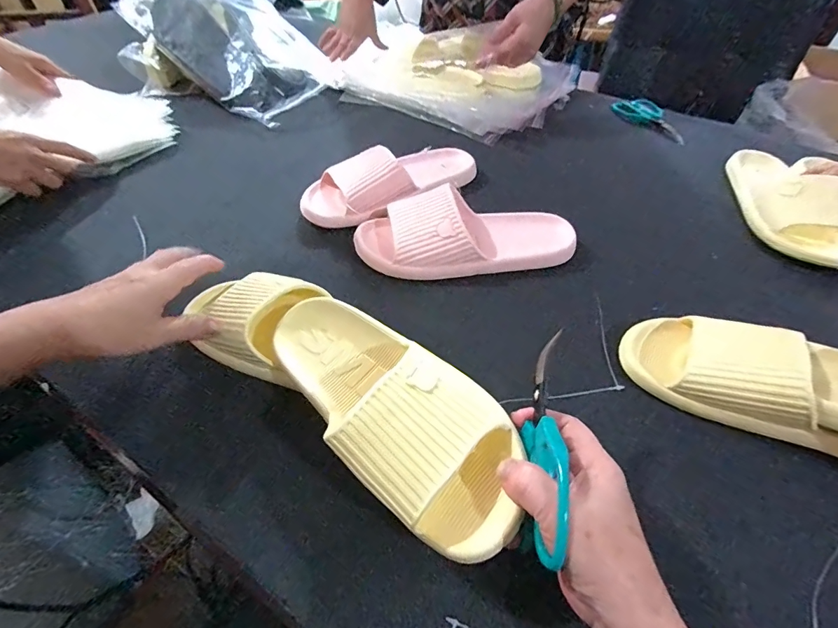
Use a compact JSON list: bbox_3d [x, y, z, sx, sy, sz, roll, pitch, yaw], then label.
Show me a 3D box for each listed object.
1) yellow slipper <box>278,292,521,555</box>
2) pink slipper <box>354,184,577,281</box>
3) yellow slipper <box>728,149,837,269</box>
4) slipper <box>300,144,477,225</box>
[{"bbox_3d":[-0.027,0.056,0.300,0.098,0.065,0.239,-32,51,-25],"label":"yellow slipper"},{"bbox_3d":[0.056,-0.099,0.477,0.253,0.062,0.095,0,49,-1],"label":"pink slipper"},{"bbox_3d":[0.506,-0.168,0.553,0.100,0.064,0.247,4,49,2],"label":"yellow slipper"},{"bbox_3d":[-0.034,-0.190,0.552,0.252,0.055,0.098,-18,52,-16],"label":"slipper"}]

